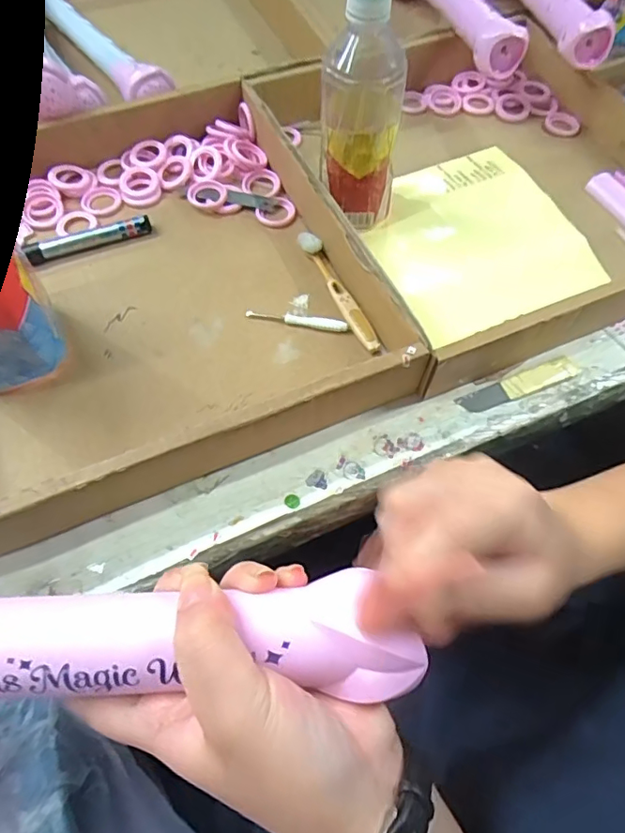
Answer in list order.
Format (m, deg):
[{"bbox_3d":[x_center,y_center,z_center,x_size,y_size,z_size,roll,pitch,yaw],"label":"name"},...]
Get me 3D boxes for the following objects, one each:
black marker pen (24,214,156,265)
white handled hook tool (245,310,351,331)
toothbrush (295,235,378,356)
[{"bbox_3d":[-0.201,-0.159,0.486,0.109,0.012,0.019,-22,65,-12],"label":"black marker pen"},{"bbox_3d":[-0.013,-0.082,0.454,0.085,0.009,0.010,11,63,5],"label":"white handled hook tool"},{"bbox_3d":[0.022,-0.109,0.465,0.017,0.012,0.138,-22,65,-12],"label":"toothbrush"}]

